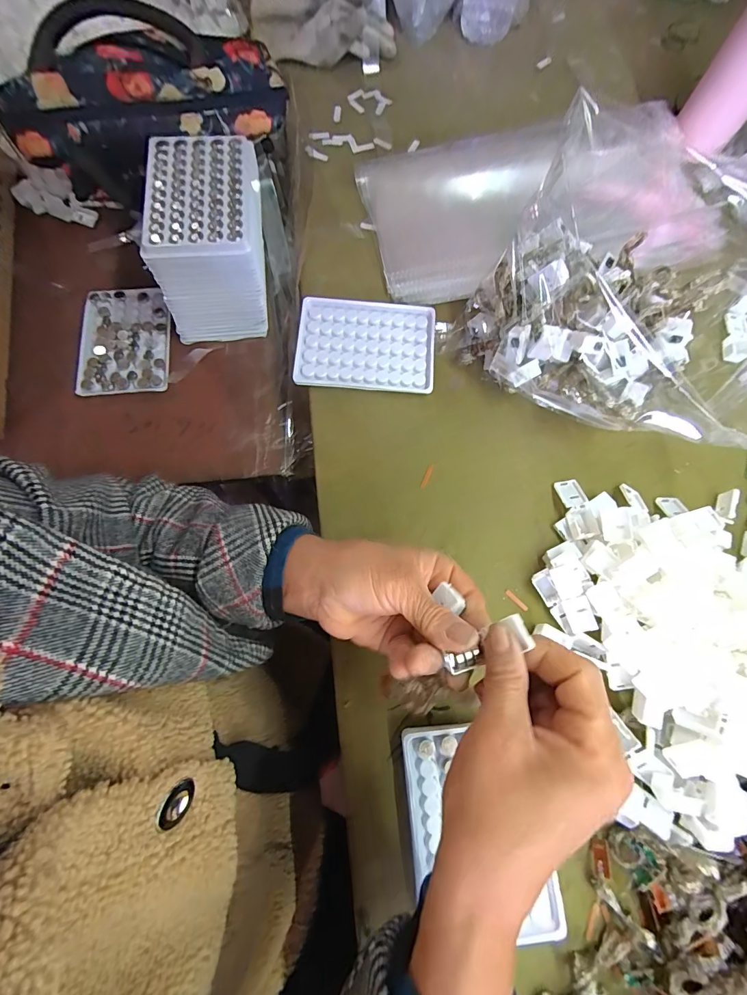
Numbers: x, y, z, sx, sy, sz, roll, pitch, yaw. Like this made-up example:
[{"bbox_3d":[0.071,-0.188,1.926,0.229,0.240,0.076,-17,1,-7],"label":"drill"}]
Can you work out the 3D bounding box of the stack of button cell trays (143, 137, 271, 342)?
[{"bbox_3d":[-0.158,-0.245,0.390,0.103,0.115,0.125,-5,75,-2],"label":"stack of button cell trays"}]

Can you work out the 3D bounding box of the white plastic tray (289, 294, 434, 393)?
[{"bbox_3d":[-0.007,-0.147,0.378,0.129,0.011,0.093,3,75,0],"label":"white plastic tray"}]

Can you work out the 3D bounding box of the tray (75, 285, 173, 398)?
[{"bbox_3d":[-0.266,-0.168,0.423,0.090,0.014,0.121,-5,75,-2],"label":"tray"}]

